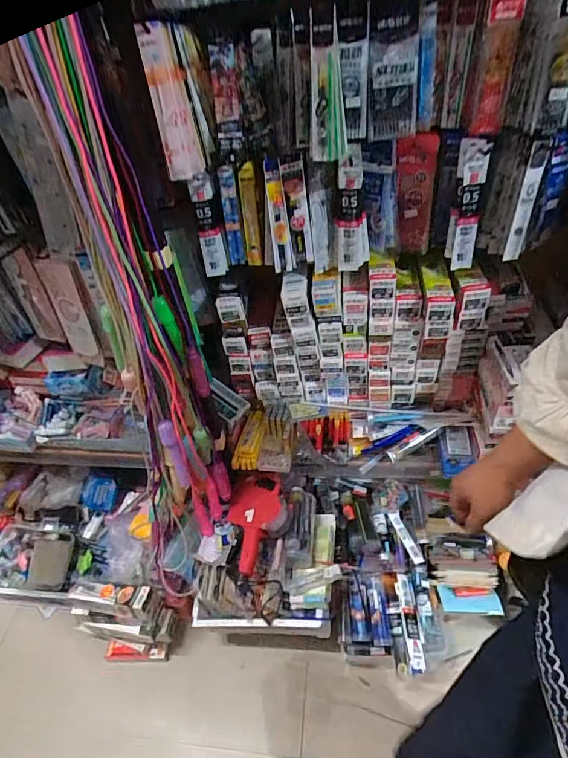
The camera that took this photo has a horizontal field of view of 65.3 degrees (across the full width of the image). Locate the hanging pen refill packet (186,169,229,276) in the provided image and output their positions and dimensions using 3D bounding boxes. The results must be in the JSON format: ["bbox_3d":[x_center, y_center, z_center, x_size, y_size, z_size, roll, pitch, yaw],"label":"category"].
[{"bbox_3d":[-0.130,-0.266,0.776,0.049,0.182,0.023,1,42,10],"label":"hanging pen refill packet"}]

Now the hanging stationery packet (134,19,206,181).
[{"bbox_3d":[-0.150,-0.370,0.600,0.052,0.174,0.041,-14,42,-6],"label":"hanging stationery packet"}]

